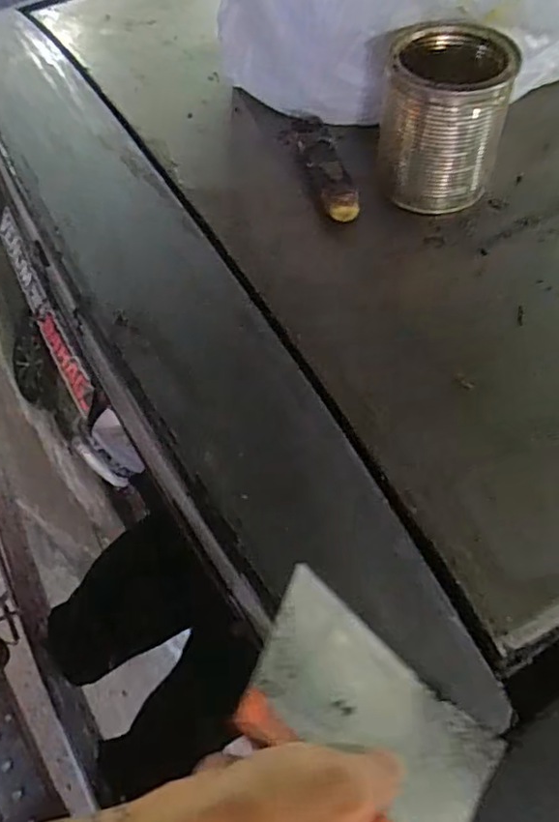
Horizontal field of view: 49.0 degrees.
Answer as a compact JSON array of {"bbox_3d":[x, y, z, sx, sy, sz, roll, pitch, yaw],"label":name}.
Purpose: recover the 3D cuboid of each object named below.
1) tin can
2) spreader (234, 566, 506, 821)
[{"bbox_3d":[0.134,-0.240,0.507,0.100,0.111,0.091,-1,56,1],"label":"tin can"},{"bbox_3d":[0.048,0.157,0.313,0.139,0.012,0.094,39,35,4],"label":"spreader"}]

